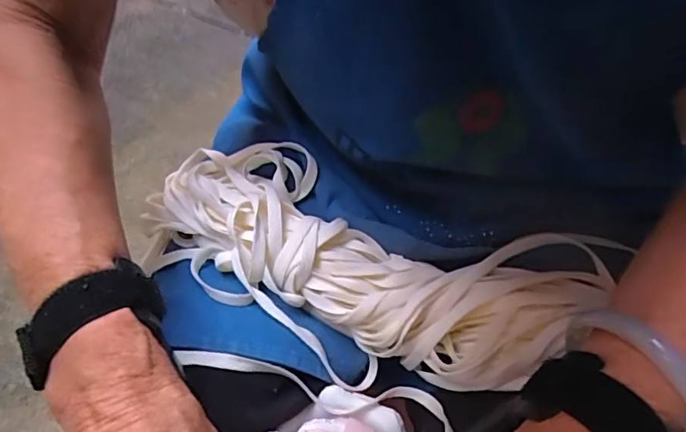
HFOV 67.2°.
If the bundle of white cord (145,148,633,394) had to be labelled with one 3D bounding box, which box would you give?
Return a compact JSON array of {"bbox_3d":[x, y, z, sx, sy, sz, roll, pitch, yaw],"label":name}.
[{"bbox_3d":[0.000,0.024,0.338,0.279,0.050,0.107,20,49,9],"label":"bundle of white cord"}]

